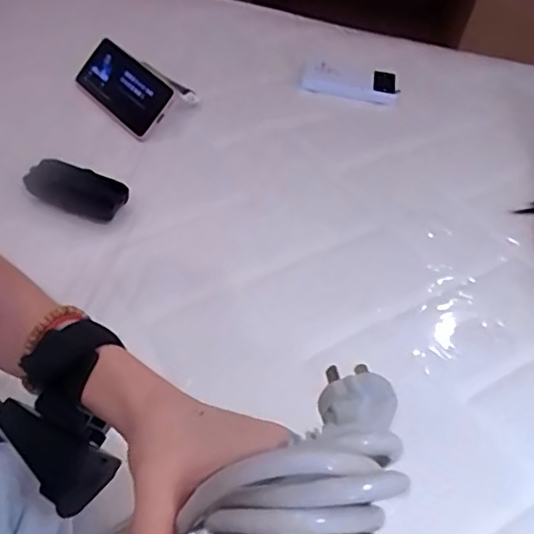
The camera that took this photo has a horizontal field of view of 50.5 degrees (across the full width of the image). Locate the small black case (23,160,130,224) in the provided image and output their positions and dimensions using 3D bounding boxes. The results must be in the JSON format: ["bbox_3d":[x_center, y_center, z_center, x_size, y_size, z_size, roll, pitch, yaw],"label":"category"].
[{"bbox_3d":[-0.212,-0.085,0.632,0.112,0.025,0.048,21,50,13],"label":"small black case"}]

